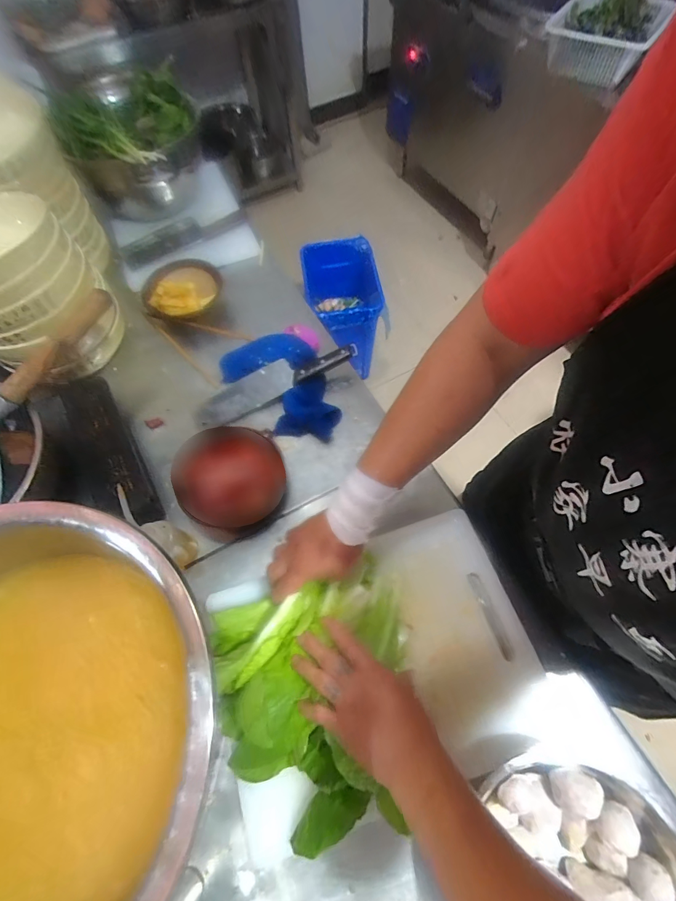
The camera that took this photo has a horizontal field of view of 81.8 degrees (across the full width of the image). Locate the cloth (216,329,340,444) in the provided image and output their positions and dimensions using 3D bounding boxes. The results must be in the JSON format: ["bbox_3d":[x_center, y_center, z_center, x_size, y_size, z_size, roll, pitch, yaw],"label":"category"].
[{"bbox_3d":[-0.106,-0.118,0.703,0.167,0.031,0.240,-23,64,-9],"label":"cloth"}]

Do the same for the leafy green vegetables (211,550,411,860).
[{"bbox_3d":[-0.014,0.289,0.461,0.249,0.076,0.263,-22,64,-8],"label":"leafy green vegetables"}]

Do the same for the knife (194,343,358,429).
[{"bbox_3d":[-0.120,-0.128,0.711,0.313,0.027,0.066,-27,74,2],"label":"knife"}]

